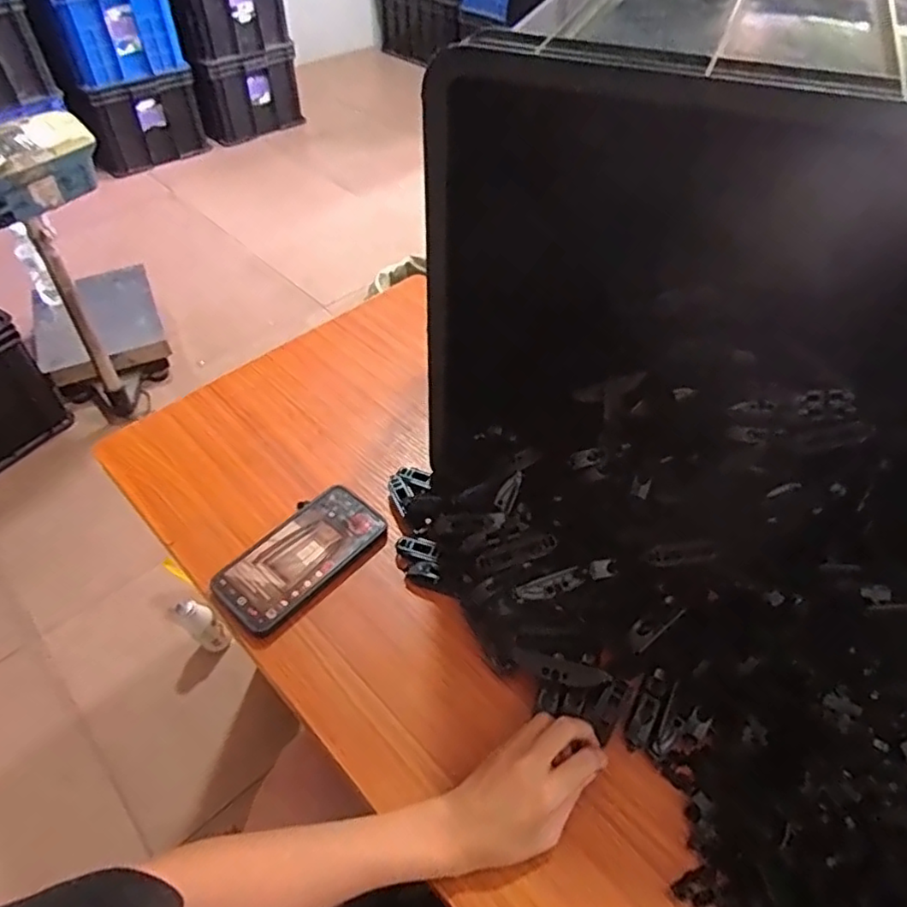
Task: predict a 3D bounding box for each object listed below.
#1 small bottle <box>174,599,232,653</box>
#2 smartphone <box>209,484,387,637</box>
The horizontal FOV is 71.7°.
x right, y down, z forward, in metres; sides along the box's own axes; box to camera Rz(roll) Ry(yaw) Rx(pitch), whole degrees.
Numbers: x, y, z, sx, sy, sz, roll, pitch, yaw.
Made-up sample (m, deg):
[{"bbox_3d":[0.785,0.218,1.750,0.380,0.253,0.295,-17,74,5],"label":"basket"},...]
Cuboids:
[{"bbox_3d":[-0.449,0.309,1.129,0.057,0.128,0.062,1,49,-1],"label":"small bottle"},{"bbox_3d":[-0.145,0.095,0.599,0.082,0.006,0.159,35,56,23],"label":"smartphone"}]

